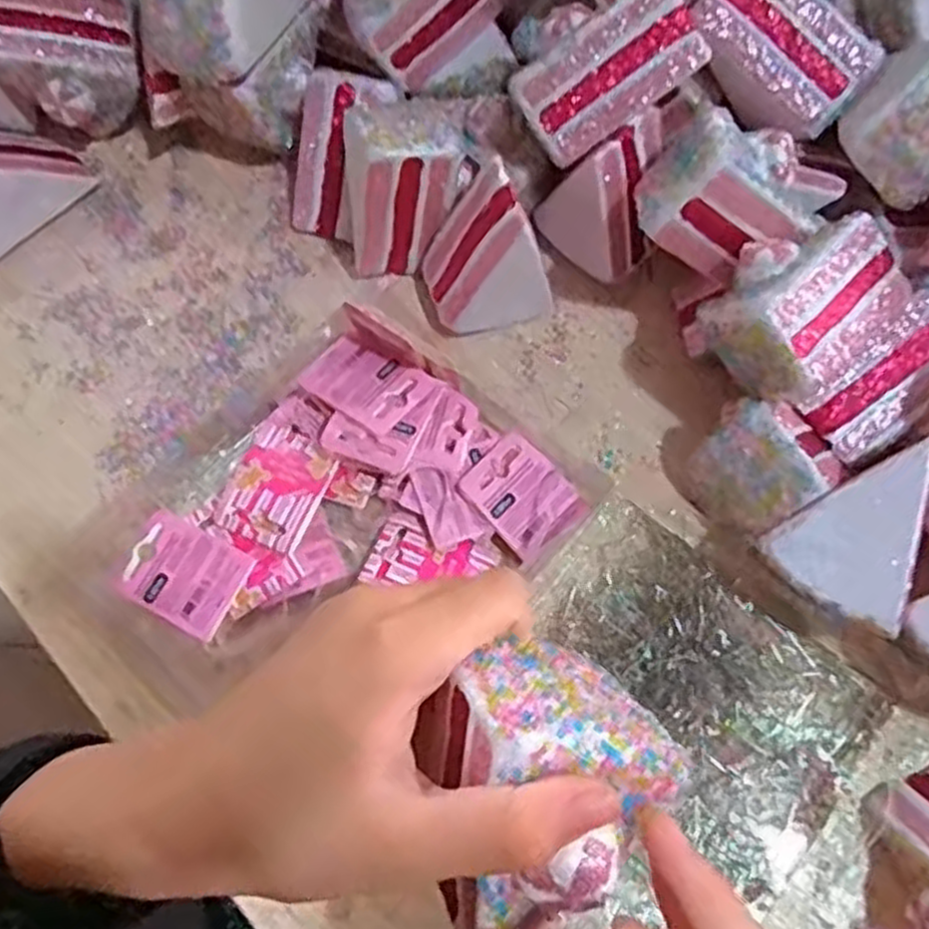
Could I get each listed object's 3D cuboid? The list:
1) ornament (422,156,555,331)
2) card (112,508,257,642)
[{"bbox_3d":[0.012,-0.110,0.404,0.064,0.079,0.052,-14,69,-4],"label":"ornament"},{"bbox_3d":[-0.136,0.053,0.377,0.057,0.006,0.044,29,74,5],"label":"card"}]

